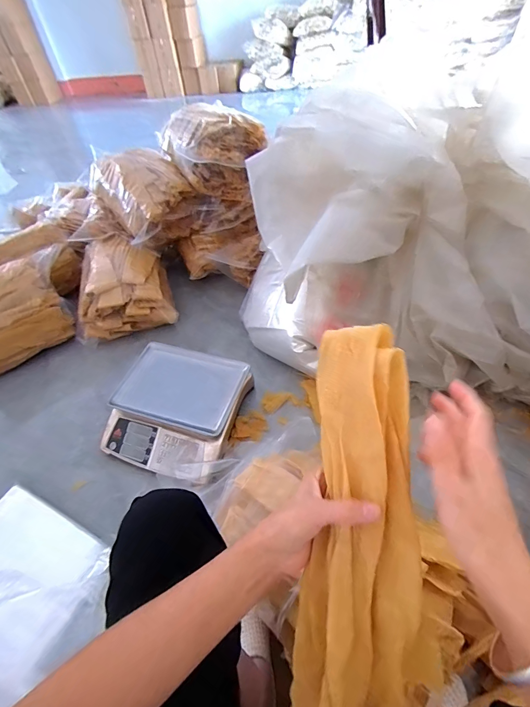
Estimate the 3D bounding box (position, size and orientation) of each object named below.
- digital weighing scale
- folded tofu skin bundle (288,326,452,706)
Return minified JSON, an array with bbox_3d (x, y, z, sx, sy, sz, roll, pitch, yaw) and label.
[{"bbox_3d":[-0.247,0.145,0.949,0.344,0.088,0.345,10,50,15],"label":"digital weighing scale"},{"bbox_3d":[0.090,0.150,0.316,0.107,0.050,0.349,1,81,8],"label":"folded tofu skin bundle"}]

